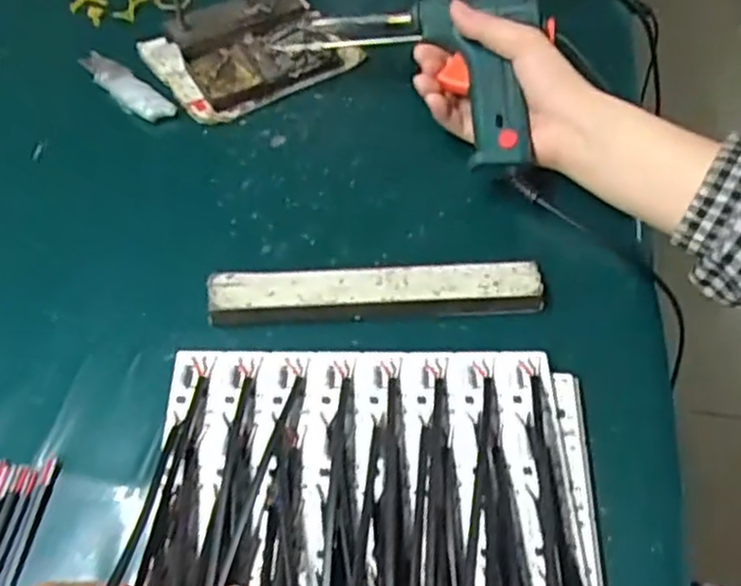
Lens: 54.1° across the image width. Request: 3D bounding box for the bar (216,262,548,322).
[{"bbox_3d":[0.003,0.000,0.443,0.198,0.021,0.029,-1,54,-2],"label":"bar"}]

